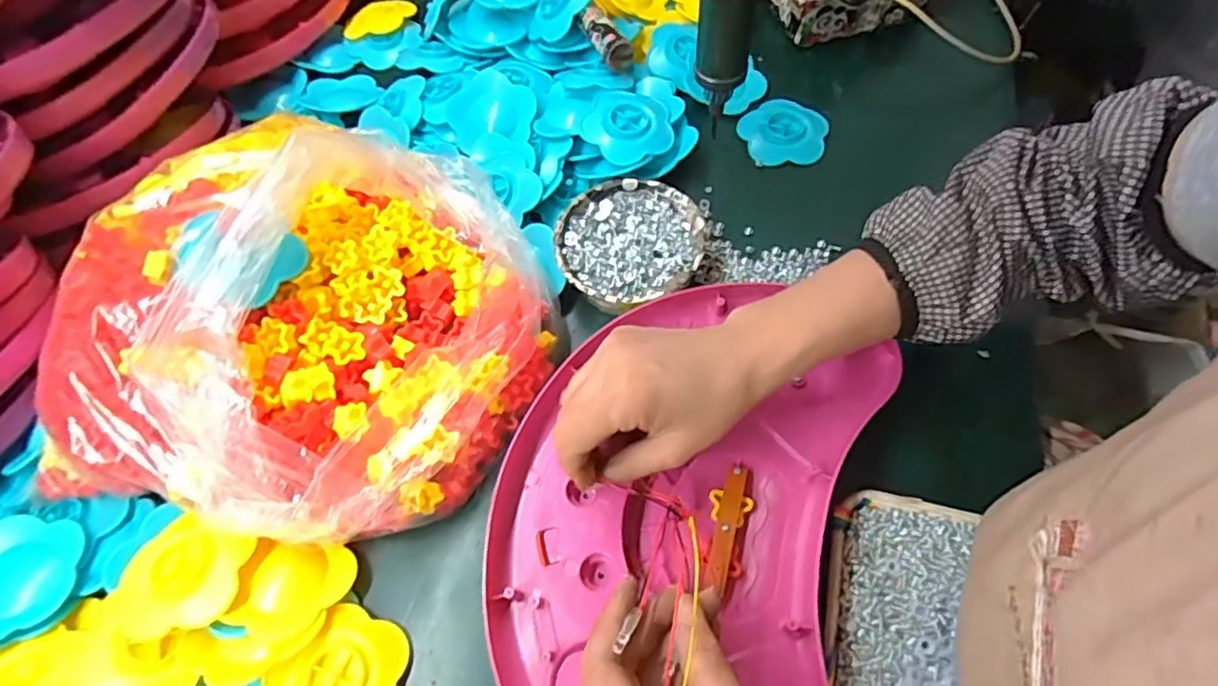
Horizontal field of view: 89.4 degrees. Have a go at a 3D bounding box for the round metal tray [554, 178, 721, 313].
[{"bbox_3d":[0.017,-0.075,0.484,0.116,0.035,0.113,-2,61,4],"label":"round metal tray"}]

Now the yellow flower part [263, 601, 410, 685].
[{"bbox_3d":[-0.163,0.201,0.370,0.072,0.021,0.076,-2,61,4],"label":"yellow flower part"}]

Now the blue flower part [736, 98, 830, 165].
[{"bbox_3d":[0.163,-0.195,0.563,0.080,0.007,0.073,-2,61,4],"label":"blue flower part"}]

